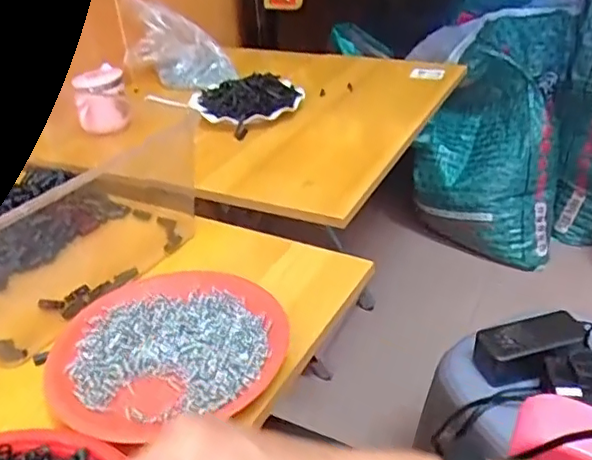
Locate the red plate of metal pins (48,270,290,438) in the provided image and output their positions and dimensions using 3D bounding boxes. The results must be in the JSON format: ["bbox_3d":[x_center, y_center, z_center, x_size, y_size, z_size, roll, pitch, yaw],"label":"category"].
[{"bbox_3d":[-0.107,0.099,0.499,0.191,0.029,0.173,-12,31,-14],"label":"red plate of metal pins"}]

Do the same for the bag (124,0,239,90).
[{"bbox_3d":[-0.222,-0.325,1.083,0.231,0.129,0.055,24,34,-5],"label":"bag"}]

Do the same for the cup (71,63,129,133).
[{"bbox_3d":[-0.306,-0.205,0.921,0.077,0.081,0.079,-14,31,-17],"label":"cup"}]

